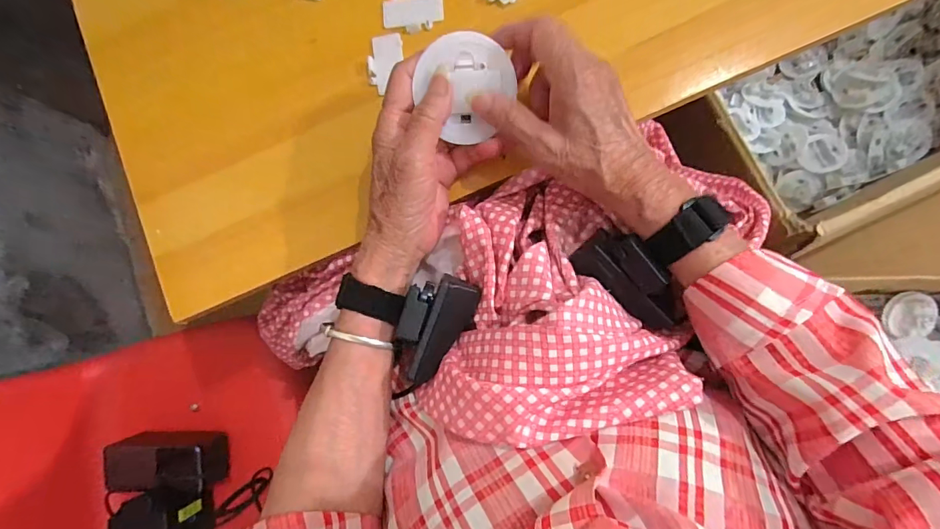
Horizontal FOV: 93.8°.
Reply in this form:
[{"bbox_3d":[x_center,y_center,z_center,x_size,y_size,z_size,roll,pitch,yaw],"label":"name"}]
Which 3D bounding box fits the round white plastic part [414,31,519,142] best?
[{"bbox_3d":[-0.002,-0.117,0.292,0.064,0.018,0.064,0,108,-1],"label":"round white plastic part"}]

